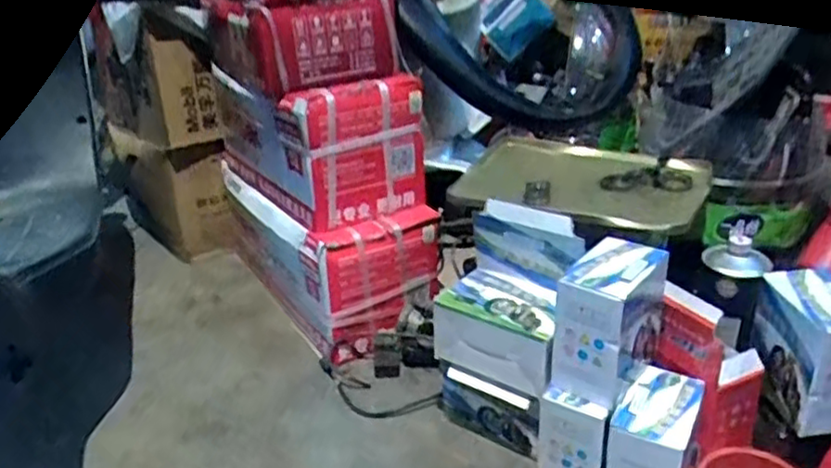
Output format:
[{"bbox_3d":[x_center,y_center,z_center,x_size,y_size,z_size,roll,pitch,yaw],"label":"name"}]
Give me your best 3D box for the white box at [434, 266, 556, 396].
[{"bbox_3d":[0.116,0.115,0.865,0.169,0.085,0.104,16,32,36],"label":"white box"}]

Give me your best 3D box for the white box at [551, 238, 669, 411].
[{"bbox_3d":[0.216,0.092,0.777,0.085,0.139,0.132,14,31,32],"label":"white box"}]

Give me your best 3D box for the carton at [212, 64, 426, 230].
[{"bbox_3d":[-0.180,-0.186,1.180,0.213,0.192,0.421,-17,29,-26],"label":"carton"}]

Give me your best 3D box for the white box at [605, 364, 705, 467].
[{"bbox_3d":[0.268,0.245,0.782,0.077,0.136,0.124,12,30,29],"label":"white box"}]

